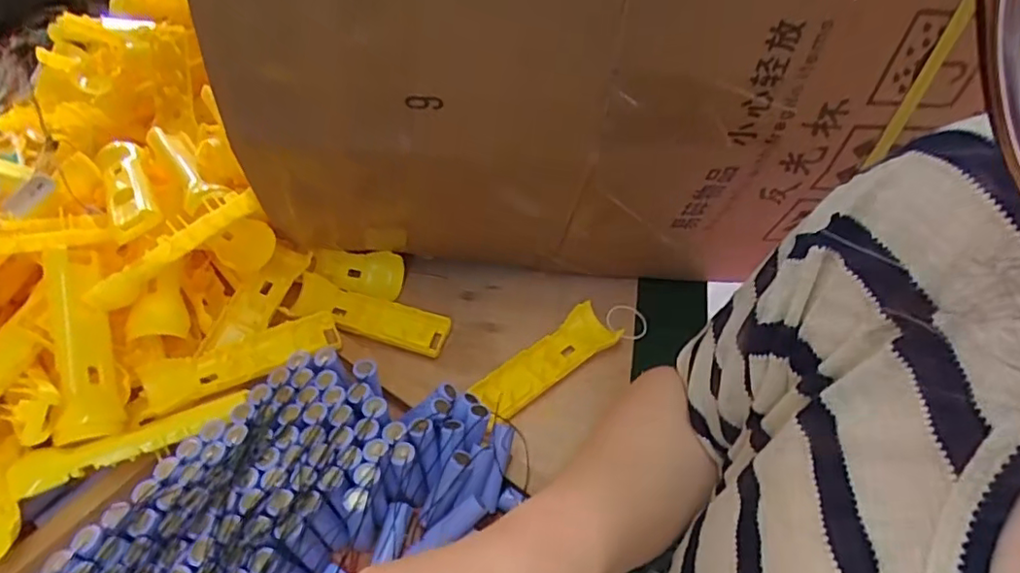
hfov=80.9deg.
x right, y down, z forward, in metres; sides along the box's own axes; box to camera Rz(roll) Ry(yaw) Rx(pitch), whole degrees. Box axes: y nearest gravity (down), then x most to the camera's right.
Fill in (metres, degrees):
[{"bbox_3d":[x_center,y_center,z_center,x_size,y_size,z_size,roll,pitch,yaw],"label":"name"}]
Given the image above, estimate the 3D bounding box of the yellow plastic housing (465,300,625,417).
[{"bbox_3d":[0.033,0.069,0.562,0.149,0.023,0.051,-28,52,-26],"label":"yellow plastic housing"}]

